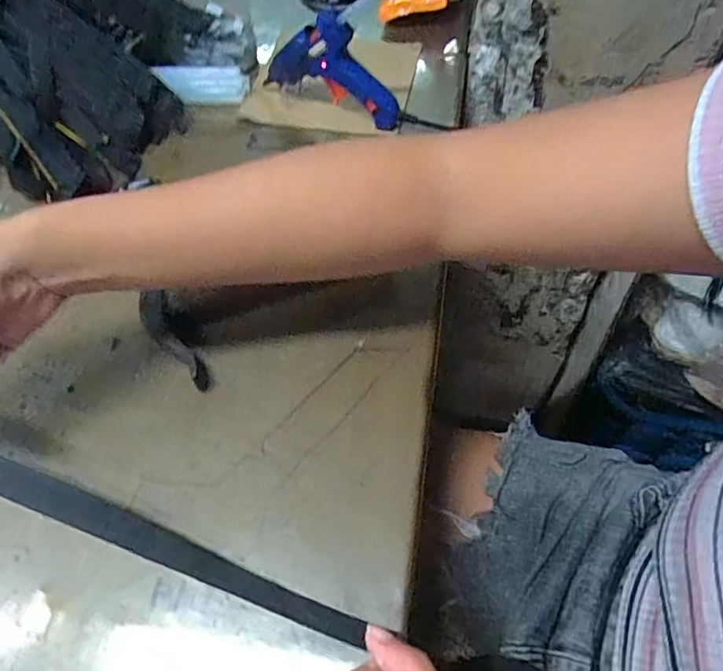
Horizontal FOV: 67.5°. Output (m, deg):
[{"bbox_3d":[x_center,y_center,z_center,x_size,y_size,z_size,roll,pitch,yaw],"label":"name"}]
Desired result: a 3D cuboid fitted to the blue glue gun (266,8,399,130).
[{"bbox_3d":[-0.030,-0.242,0.490,0.137,0.093,0.025,27,61,19],"label":"blue glue gun"}]

